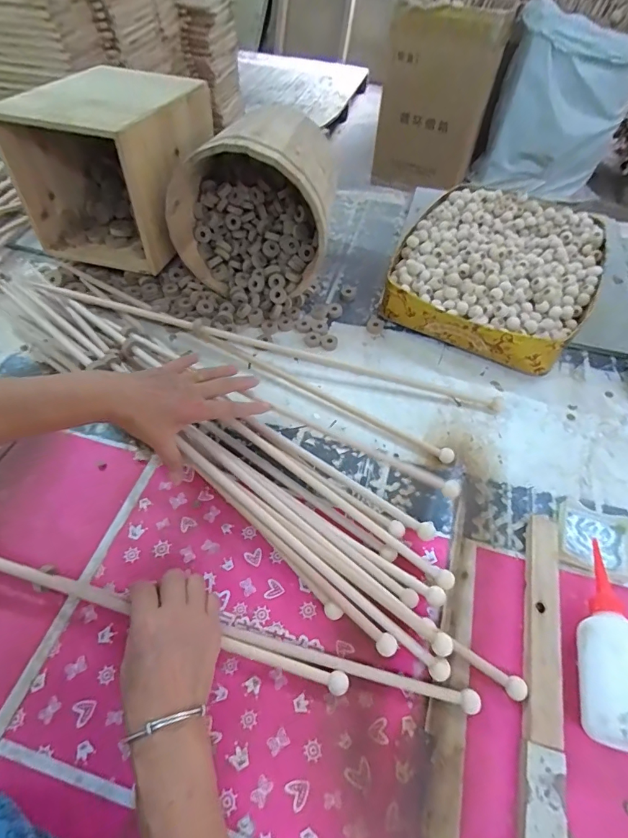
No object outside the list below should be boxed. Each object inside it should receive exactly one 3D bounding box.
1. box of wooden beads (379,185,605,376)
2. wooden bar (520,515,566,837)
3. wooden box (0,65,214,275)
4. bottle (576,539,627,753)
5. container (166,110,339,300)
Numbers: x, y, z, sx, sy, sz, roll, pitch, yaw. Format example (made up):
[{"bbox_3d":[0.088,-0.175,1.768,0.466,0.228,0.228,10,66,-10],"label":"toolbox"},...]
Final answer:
[{"bbox_3d":[0.300,-0.245,0.689,0.285,0.086,0.354,27,60,18],"label":"box of wooden beads"},{"bbox_3d":[0.215,0.230,0.392,0.030,0.022,0.287,15,57,10],"label":"wooden bar"},{"bbox_3d":[-0.314,-0.420,0.675,0.240,0.193,0.276,13,57,7],"label":"wooden box"},{"bbox_3d":[0.271,0.200,0.392,0.056,0.057,0.178,8,56,6],"label":"bottle"},{"bbox_3d":[-0.093,-0.339,0.642,0.228,0.204,0.208,5,56,2],"label":"container"}]

